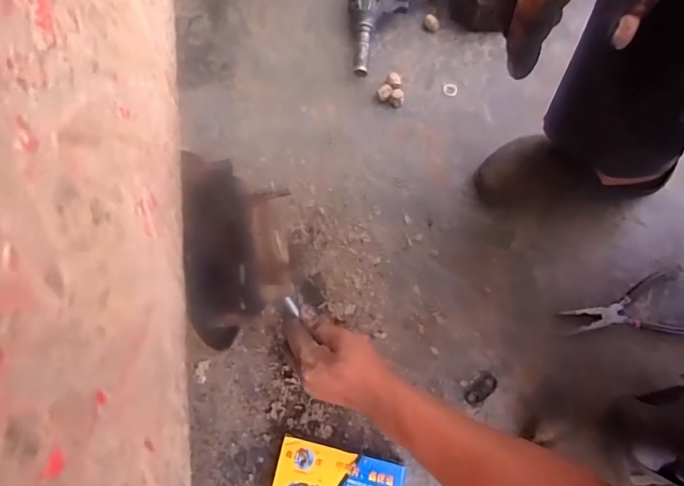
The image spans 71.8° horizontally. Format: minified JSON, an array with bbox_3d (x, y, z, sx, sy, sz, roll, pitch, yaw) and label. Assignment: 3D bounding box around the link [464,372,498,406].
[{"bbox_3d":[0.183,0.192,0.620,0.023,0.007,0.048,43,81,15],"label":"link"}]

